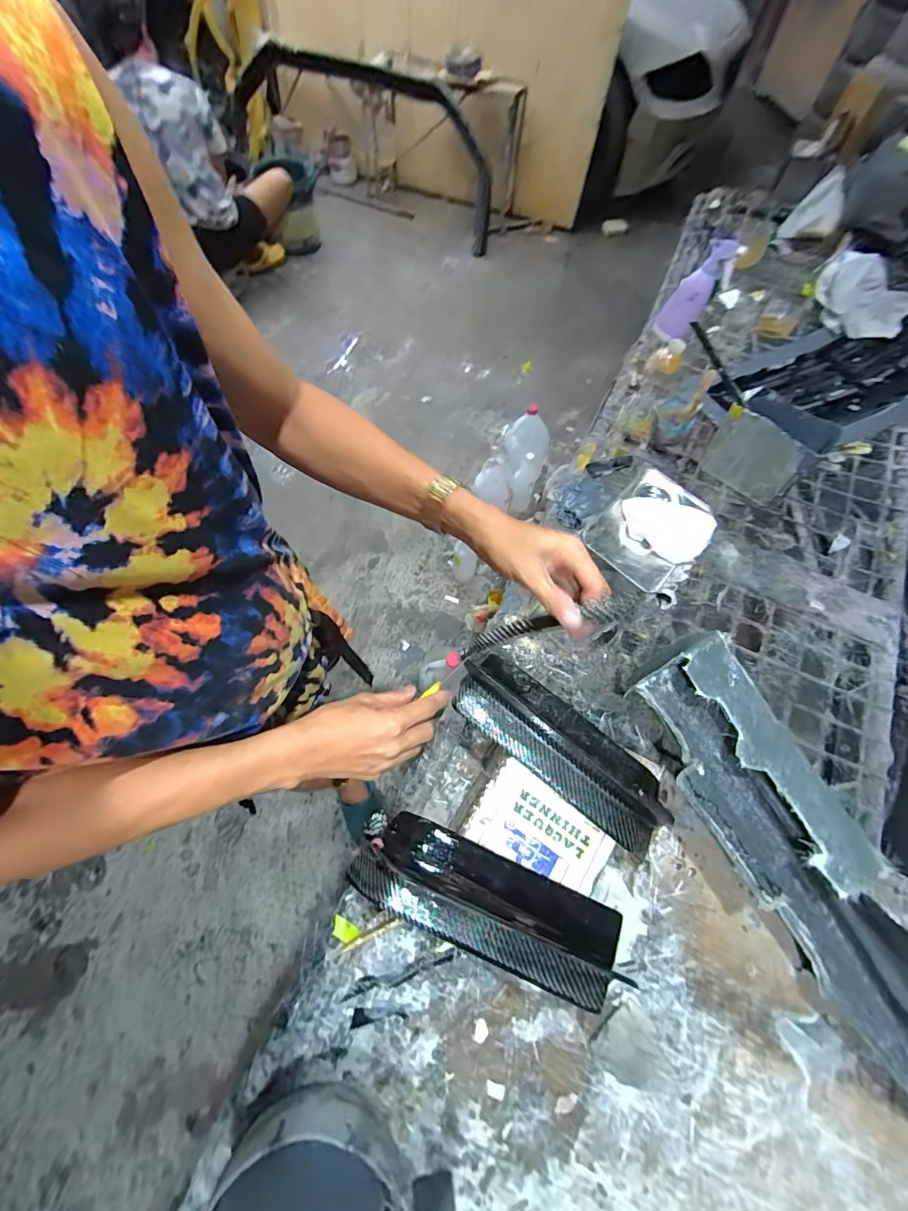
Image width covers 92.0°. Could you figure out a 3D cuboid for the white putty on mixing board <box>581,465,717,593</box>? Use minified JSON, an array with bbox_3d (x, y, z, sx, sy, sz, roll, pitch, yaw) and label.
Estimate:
[{"bbox_3d":[0.236,-0.091,0.527,0.113,0.024,0.147,40,69,17],"label":"white putty on mixing board"}]

